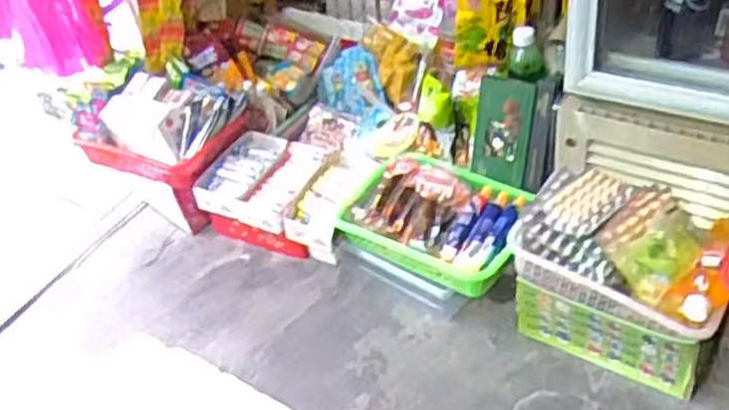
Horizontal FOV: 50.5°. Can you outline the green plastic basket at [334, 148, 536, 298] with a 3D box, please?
[{"bbox_3d":[0.115,0.020,1.174,0.281,0.080,0.189,21,46,31],"label":"green plastic basket"}]

